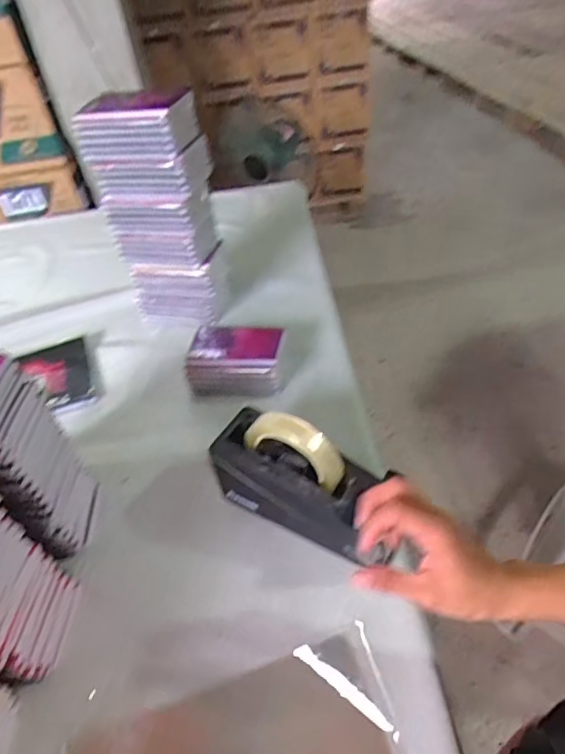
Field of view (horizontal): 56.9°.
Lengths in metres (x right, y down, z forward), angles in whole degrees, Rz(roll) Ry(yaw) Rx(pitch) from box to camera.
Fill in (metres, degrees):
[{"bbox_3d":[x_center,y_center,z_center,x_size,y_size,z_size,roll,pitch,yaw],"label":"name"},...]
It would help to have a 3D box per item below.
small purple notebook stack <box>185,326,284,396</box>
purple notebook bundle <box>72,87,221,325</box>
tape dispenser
[{"bbox_3d":[-0.064,-0.026,0.735,0.124,0.058,0.094,1,43,9],"label":"small purple notebook stack"},{"bbox_3d":[-0.174,-0.238,0.779,0.146,0.333,0.103,8,45,16],"label":"purple notebook bundle"},{"bbox_3d":[0.021,0.098,0.523,0.193,0.117,0.069,18,49,25],"label":"tape dispenser"}]

